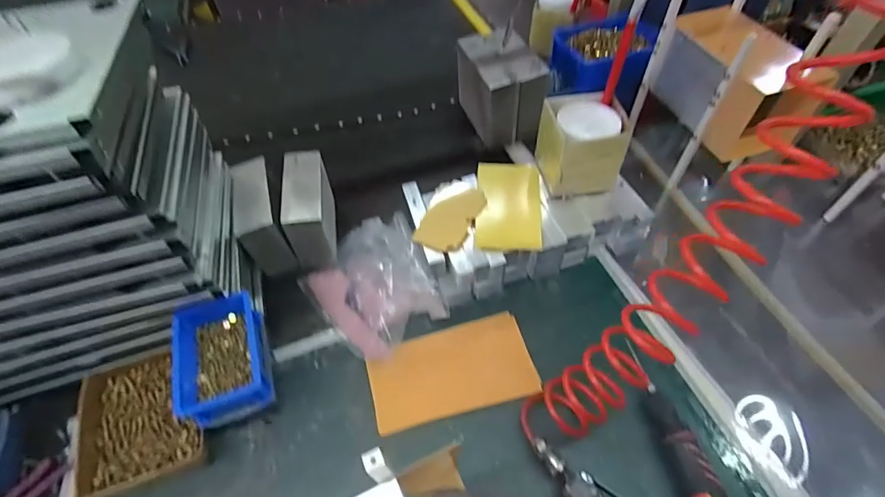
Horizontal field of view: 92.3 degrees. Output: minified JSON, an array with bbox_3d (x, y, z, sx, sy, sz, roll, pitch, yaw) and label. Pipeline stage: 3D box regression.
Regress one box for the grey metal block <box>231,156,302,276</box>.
[{"bbox_3d":[-0.301,-0.049,0.715,0.062,0.121,0.160,-20,54,-12],"label":"grey metal block"}]

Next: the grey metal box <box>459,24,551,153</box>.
[{"bbox_3d":[0.118,-0.330,0.886,0.121,0.154,0.194,-16,53,-9],"label":"grey metal box"}]

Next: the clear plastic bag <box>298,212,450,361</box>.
[{"bbox_3d":[-0.099,0.050,0.640,0.186,0.094,0.207,-30,57,-19],"label":"clear plastic bag"}]

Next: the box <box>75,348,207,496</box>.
[{"bbox_3d":[-0.387,0.219,0.557,0.136,0.046,0.183,-20,54,-12],"label":"box"}]

